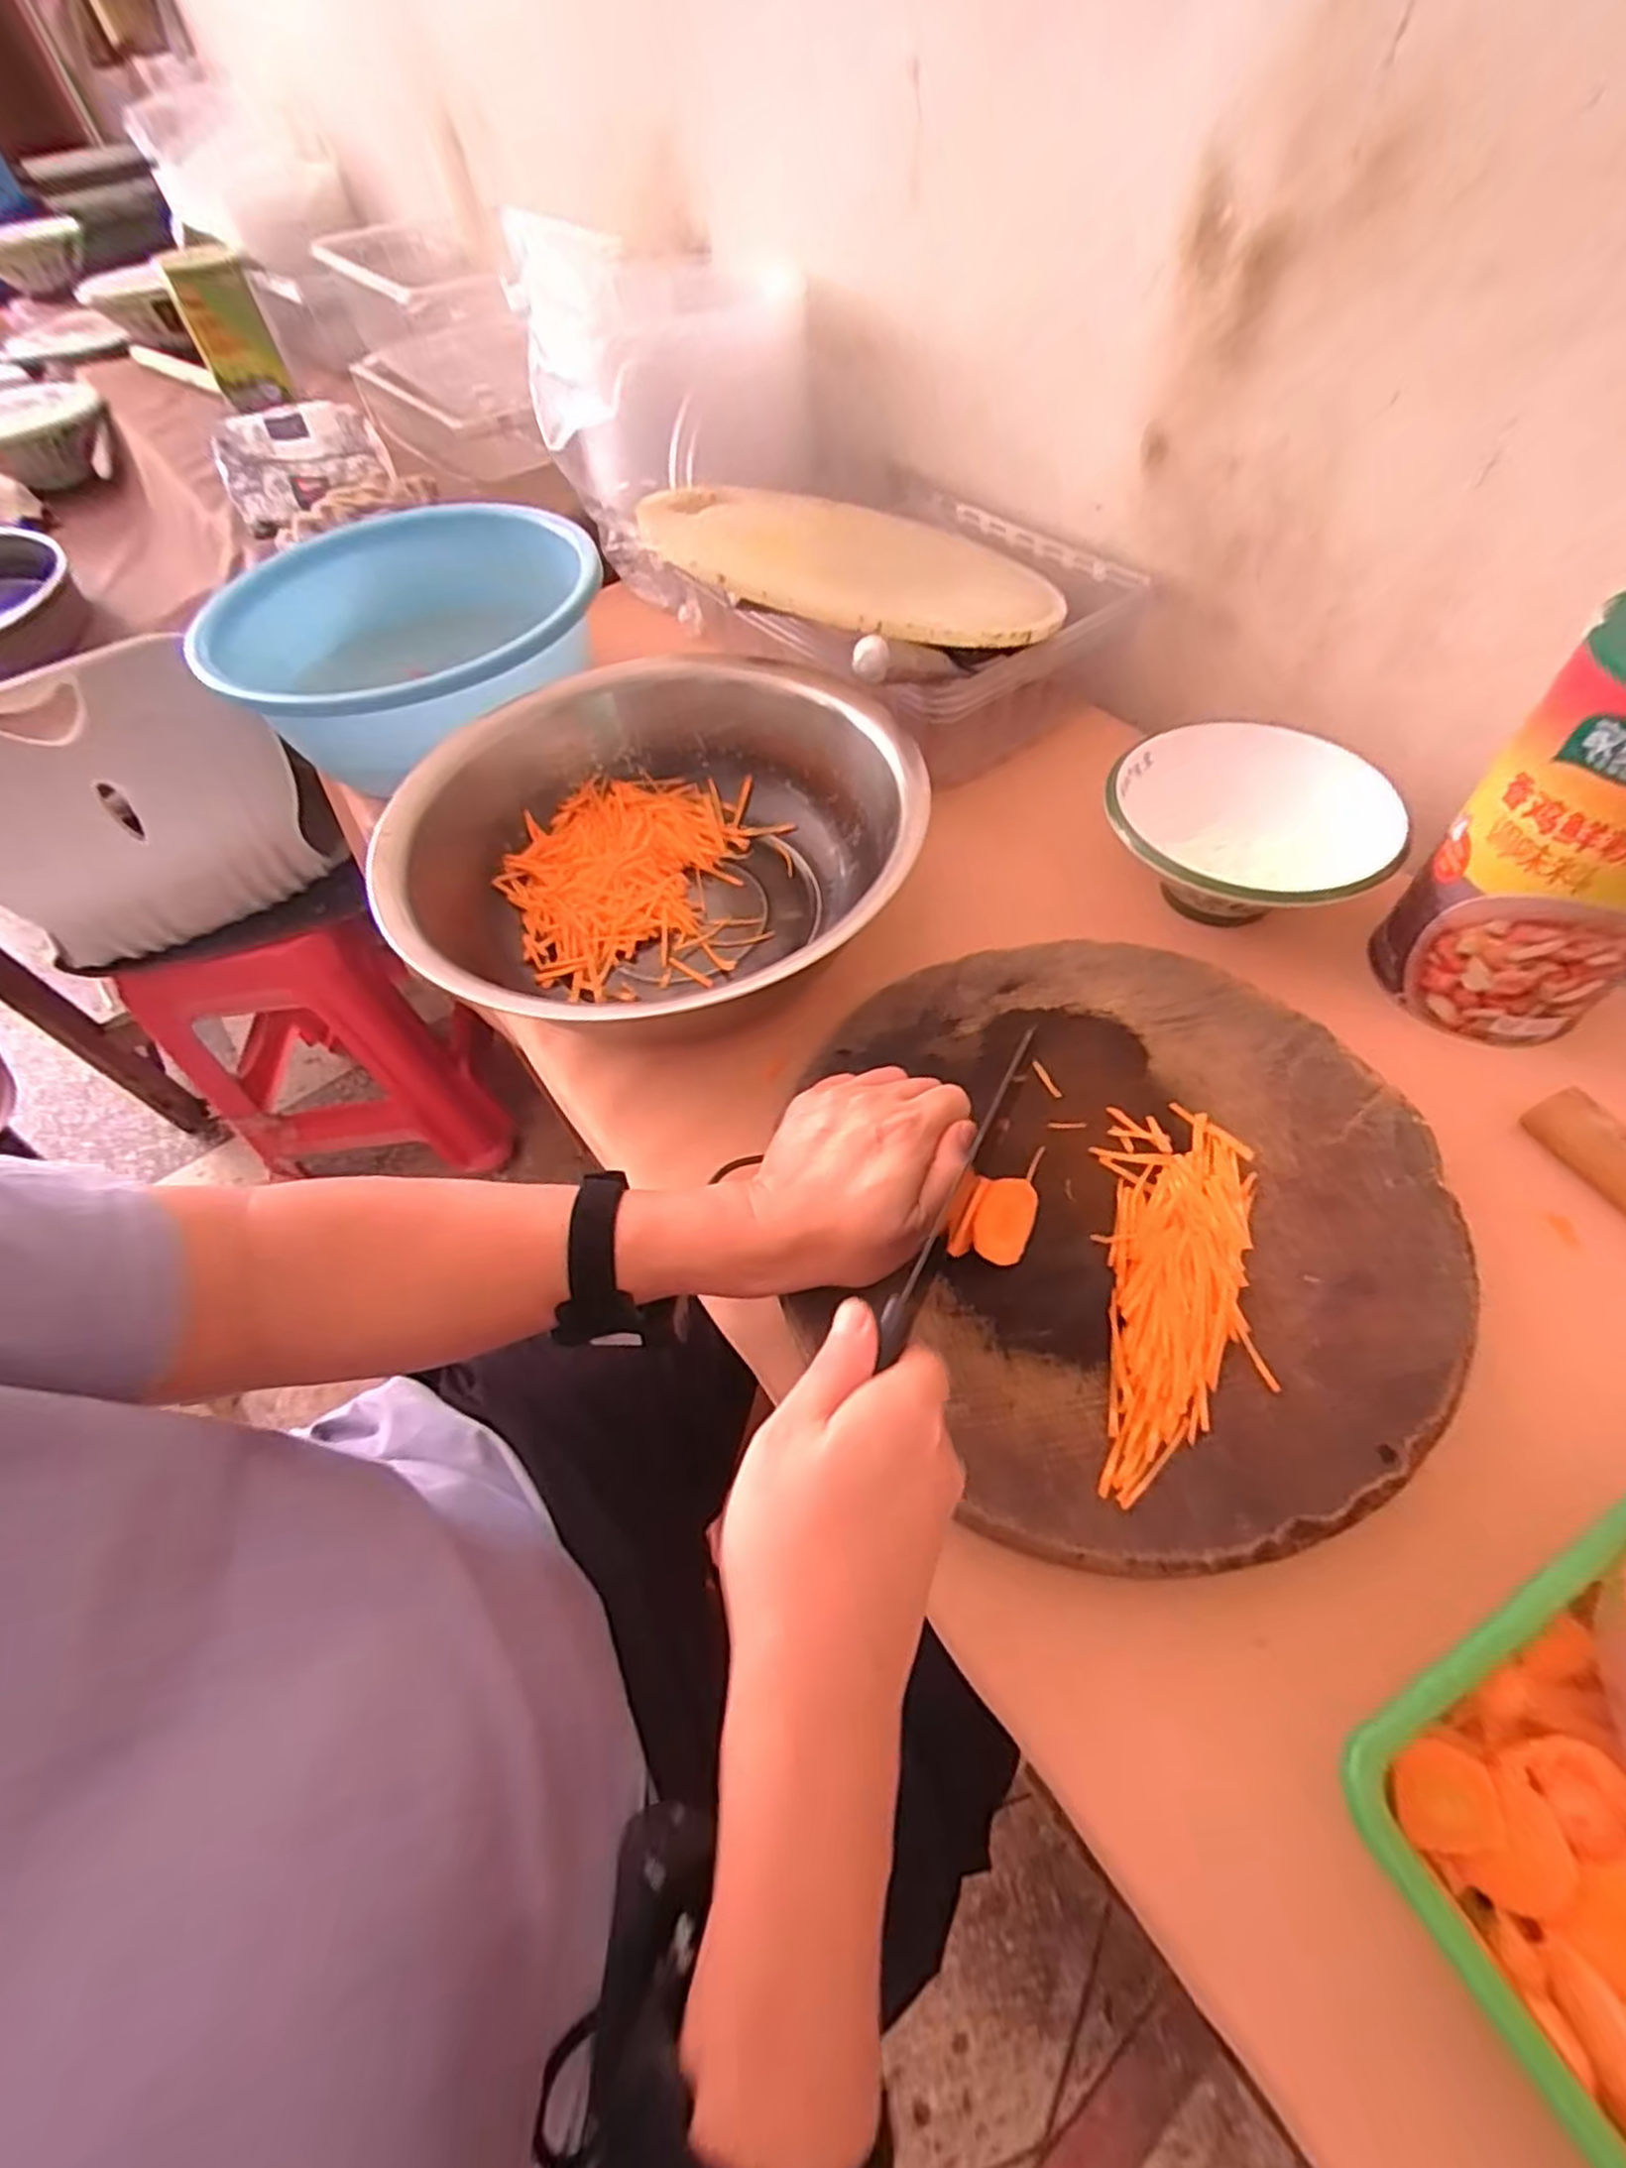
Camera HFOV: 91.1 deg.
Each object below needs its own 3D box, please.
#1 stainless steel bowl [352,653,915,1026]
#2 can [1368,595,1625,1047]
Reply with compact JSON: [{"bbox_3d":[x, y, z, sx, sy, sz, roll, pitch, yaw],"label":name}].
[{"bbox_3d":[-0.104,-0.164,0.587,0.357,0.110,0.358,-2,55,3],"label":"stainless steel bowl"},{"bbox_3d":[0.434,-0.134,0.448,0.099,0.220,0.118,-38,61,-20],"label":"can"}]

